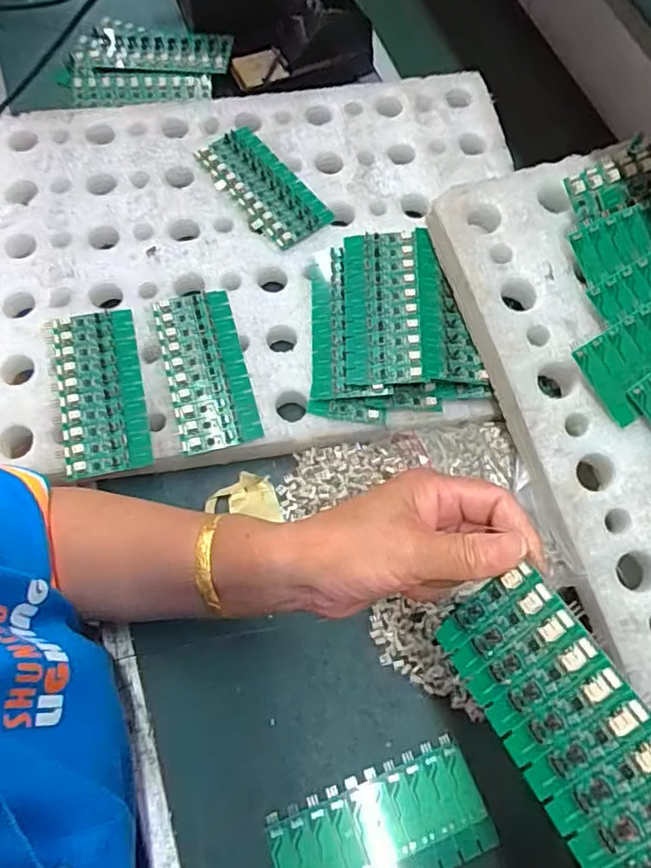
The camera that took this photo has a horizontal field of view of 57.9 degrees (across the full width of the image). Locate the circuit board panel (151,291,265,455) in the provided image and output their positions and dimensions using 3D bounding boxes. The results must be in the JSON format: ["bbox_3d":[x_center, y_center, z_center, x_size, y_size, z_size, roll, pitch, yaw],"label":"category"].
[{"bbox_3d":[-0.095,-0.053,0.471,0.061,0.008,0.136,-14,70,-8],"label":"circuit board panel"}]

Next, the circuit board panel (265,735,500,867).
[{"bbox_3d":[0.035,0.258,0.383,0.137,0.004,0.070,-19,61,-10],"label":"circuit board panel"}]

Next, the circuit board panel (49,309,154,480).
[{"bbox_3d":[-0.176,-0.035,0.459,0.062,0.008,0.137,-12,69,-7],"label":"circuit board panel"}]

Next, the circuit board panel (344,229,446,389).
[{"bbox_3d":[0.054,-0.103,0.474,0.074,0.009,0.137,-3,70,8],"label":"circuit board panel"}]

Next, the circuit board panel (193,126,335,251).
[{"bbox_3d":[-0.059,-0.229,0.543,0.066,0.008,0.137,-37,74,-15],"label":"circuit board panel"}]

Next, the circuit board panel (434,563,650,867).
[{"bbox_3d":[0.103,0.124,0.245,0.062,0.005,0.136,-52,48,22],"label":"circuit board panel"}]

